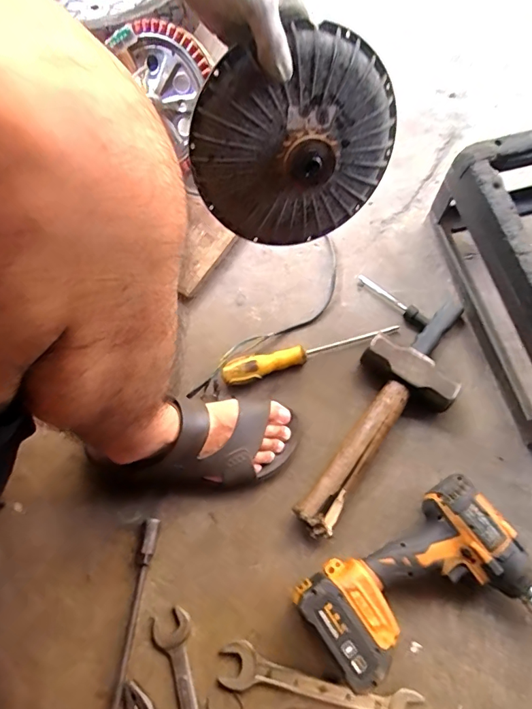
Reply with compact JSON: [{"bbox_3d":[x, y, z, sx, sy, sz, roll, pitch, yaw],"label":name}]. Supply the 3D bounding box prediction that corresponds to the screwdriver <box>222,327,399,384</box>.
[{"bbox_3d":[0.060,-0.002,0.615,0.239,0.029,0.028,-14,71,-5],"label":"screwdriver"}]

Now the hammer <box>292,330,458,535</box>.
[{"bbox_3d":[0.121,0.099,0.571,0.120,0.047,0.251,37,74,12],"label":"hammer"}]

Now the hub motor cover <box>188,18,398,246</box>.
[{"bbox_3d":[0.034,-0.205,0.480,0.209,0.214,0.056,13,37,-29],"label":"hub motor cover"}]

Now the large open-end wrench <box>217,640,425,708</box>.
[{"bbox_3d":[0.062,0.359,0.498,0.222,0.007,0.043,14,71,5],"label":"large open-end wrench"}]

